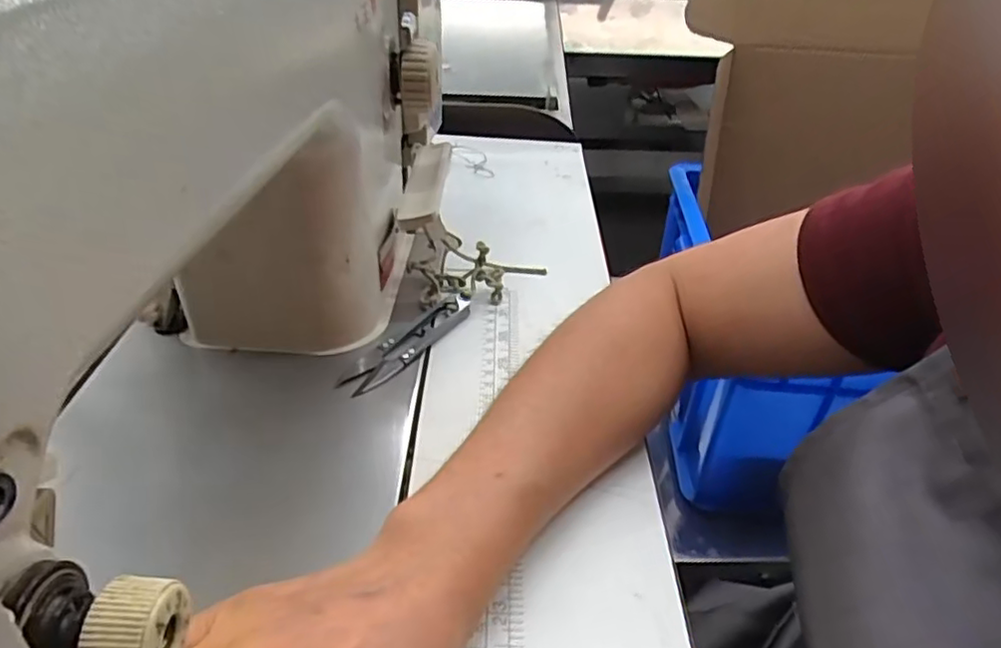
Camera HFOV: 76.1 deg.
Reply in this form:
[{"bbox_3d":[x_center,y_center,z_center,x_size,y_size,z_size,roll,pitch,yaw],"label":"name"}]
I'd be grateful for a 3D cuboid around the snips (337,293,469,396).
[{"bbox_3d":[-0.052,0.009,0.384,0.024,0.009,0.104,25,42,26],"label":"snips"}]

